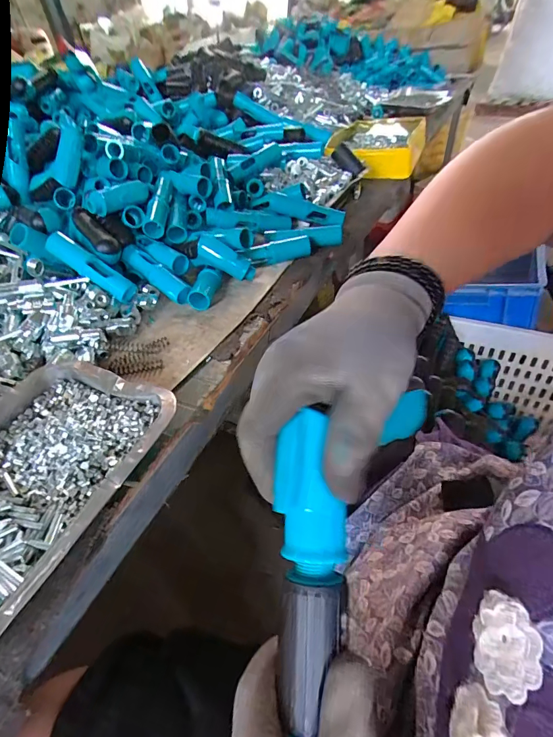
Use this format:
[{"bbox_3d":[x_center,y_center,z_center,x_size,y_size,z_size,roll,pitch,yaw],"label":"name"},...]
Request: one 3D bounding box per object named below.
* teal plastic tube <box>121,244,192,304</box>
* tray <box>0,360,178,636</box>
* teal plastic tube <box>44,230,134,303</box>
[{"bbox_3d":[-0.168,-0.130,0.530,0.126,0.023,0.026,37,57,19],"label":"teal plastic tube"},{"bbox_3d":[-0.217,0.092,0.315,0.181,0.027,0.246,17,48,23],"label":"tray"},{"bbox_3d":[-0.244,-0.132,0.501,0.125,0.023,0.029,36,51,-5],"label":"teal plastic tube"}]

